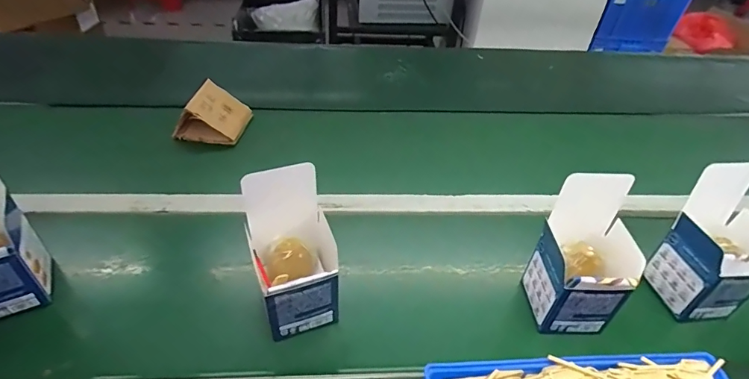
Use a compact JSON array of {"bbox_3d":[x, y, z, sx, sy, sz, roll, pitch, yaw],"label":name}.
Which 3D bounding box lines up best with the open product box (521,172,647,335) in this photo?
[{"bbox_3d":[0.245,0.080,0.497,0.098,0.170,0.095,2,40,-4],"label":"open product box"}]

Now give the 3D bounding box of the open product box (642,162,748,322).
[{"bbox_3d":[0.427,0.070,0.531,0.096,0.165,0.105,-1,41,-8],"label":"open product box"}]

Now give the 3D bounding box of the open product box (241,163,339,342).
[{"bbox_3d":[-0.083,0.070,0.475,0.097,0.174,0.088,-11,43,-18],"label":"open product box"}]

